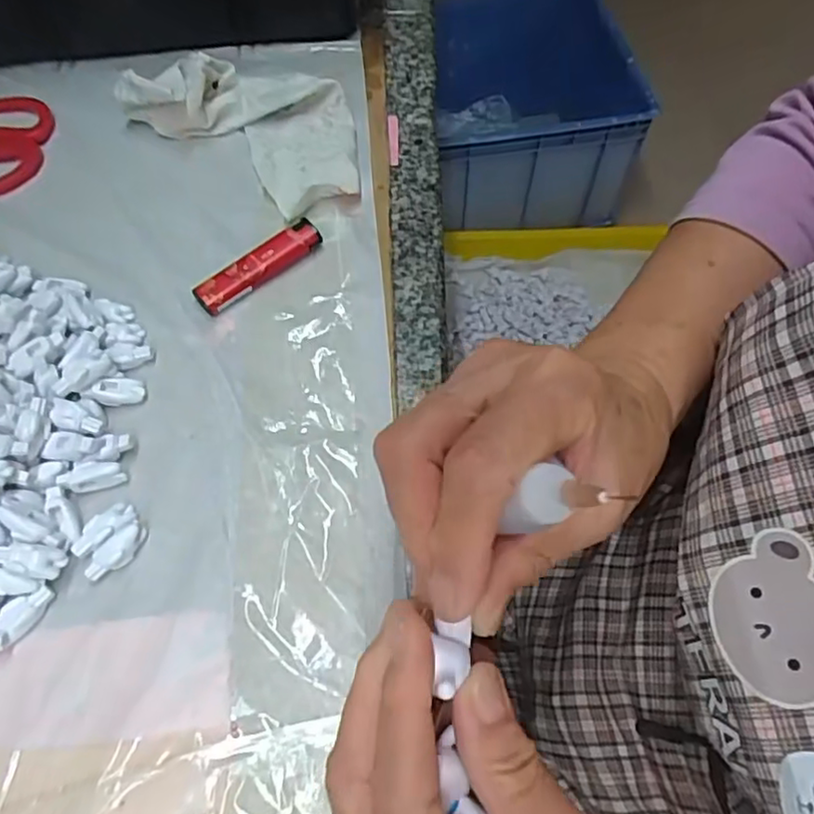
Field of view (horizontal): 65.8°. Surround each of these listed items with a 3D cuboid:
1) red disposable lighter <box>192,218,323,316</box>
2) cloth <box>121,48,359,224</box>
[{"bbox_3d":[-0.081,-0.077,0.345,0.075,0.011,0.019,-36,66,-15],"label":"red disposable lighter"},{"bbox_3d":[-0.086,-0.179,0.384,0.155,0.033,0.095,35,69,20],"label":"cloth"}]

